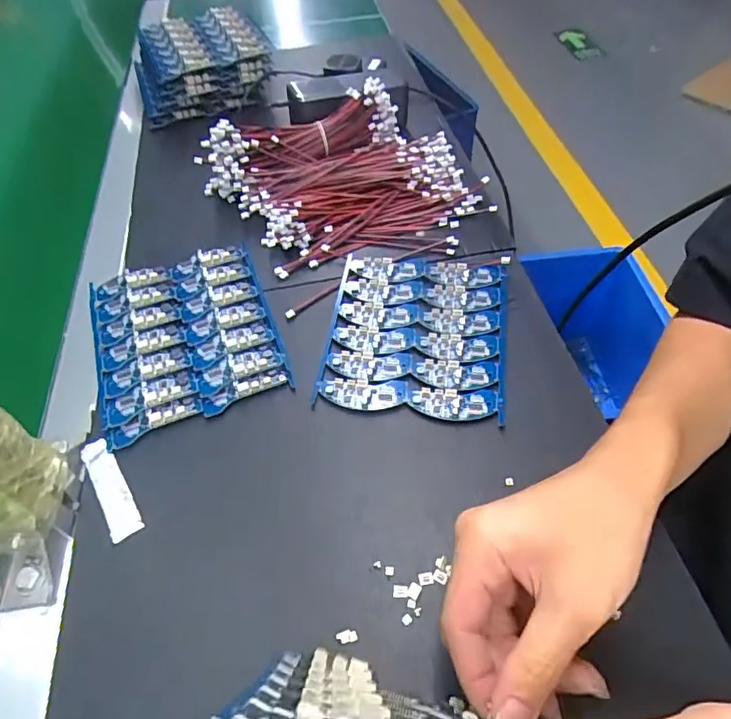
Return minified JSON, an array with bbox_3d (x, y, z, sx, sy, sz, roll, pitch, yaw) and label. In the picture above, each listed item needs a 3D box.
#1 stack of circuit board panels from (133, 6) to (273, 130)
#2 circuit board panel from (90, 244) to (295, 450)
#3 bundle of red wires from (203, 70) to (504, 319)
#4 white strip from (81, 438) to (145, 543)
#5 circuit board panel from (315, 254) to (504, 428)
[{"bbox_3d":[-0.211,-0.379,0.668,0.163,0.062,0.138,-17,55,-10],"label":"stack of circuit board panels"},{"bbox_3d":[-0.148,-0.022,0.434,0.137,0.019,0.163,-18,55,-10],"label":"circuit board panel"},{"bbox_3d":[-0.007,-0.181,0.514,0.245,0.059,0.231,-31,58,-19],"label":"bundle of red wires"},{"bbox_3d":[-0.175,0.087,0.359,0.020,0.004,0.080,-29,58,-18],"label":"white strip"},{"bbox_3d":[0.041,-0.024,0.427,0.138,0.007,0.156,6,54,7],"label":"circuit board panel"}]

